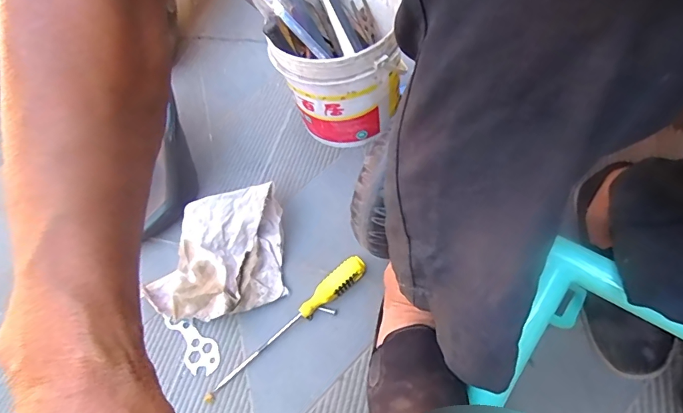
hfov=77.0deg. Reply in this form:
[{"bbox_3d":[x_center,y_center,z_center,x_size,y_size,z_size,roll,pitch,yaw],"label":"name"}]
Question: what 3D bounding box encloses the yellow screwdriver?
[{"bbox_3d":[-0.067,0.147,0.566,0.240,0.031,0.029,-36,60,-12],"label":"yellow screwdriver"}]

